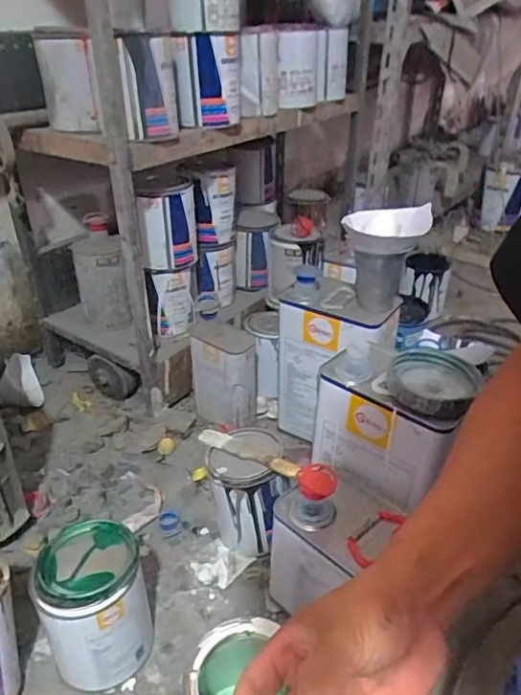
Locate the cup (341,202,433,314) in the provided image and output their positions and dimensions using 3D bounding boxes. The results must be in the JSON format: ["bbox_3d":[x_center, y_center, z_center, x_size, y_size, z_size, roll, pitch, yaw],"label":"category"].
[{"bbox_3d":[0.165,-0.113,0.726,0.102,0.124,0.108,-1,32,0],"label":"cup"}]

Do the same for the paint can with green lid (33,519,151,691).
[{"bbox_3d":[-0.173,0.270,0.562,0.102,0.139,0.102,-1,32,0],"label":"paint can with green lid"}]

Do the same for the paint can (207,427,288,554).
[{"bbox_3d":[-0.019,0.186,0.704,0.093,0.129,0.100,-5,32,-7],"label":"paint can"}]

